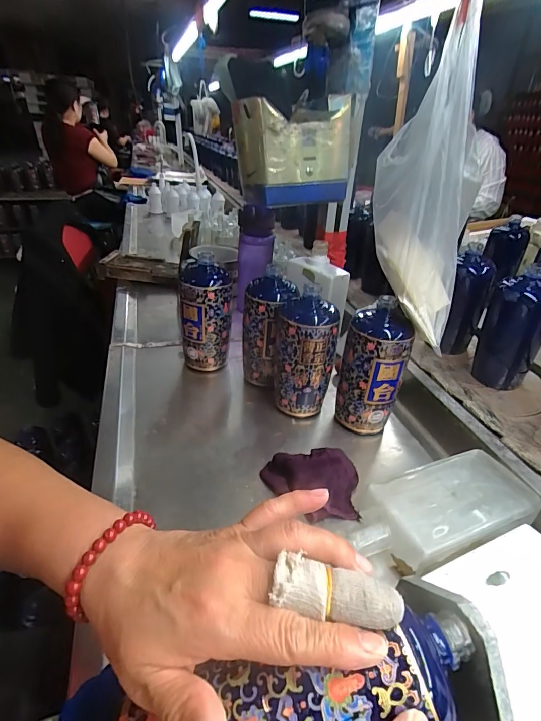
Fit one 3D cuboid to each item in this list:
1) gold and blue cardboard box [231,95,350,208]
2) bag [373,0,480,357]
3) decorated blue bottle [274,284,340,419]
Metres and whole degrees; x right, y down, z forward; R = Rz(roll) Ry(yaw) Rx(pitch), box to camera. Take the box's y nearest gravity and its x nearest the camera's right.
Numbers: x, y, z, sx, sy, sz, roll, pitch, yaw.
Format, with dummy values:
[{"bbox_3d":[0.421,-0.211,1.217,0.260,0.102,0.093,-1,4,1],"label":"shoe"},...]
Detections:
[{"bbox_3d":[0.031,-0.309,0.579,0.154,0.128,0.104,-5,33,-13],"label":"gold and blue cardboard box"},{"bbox_3d":[0.172,-0.189,0.434,0.110,0.288,0.108,12,33,14],"label":"bag"},{"bbox_3d":[0.045,-0.006,0.545,0.083,0.174,0.070,6,32,5],"label":"decorated blue bottle"}]

